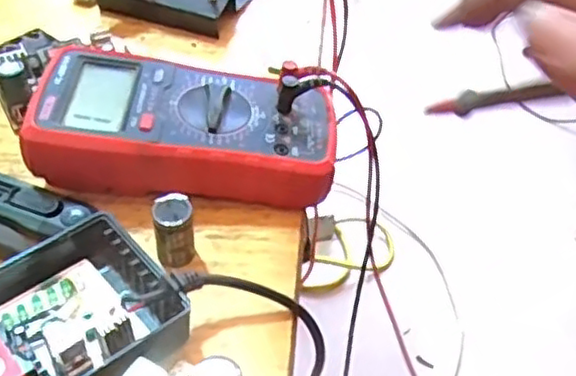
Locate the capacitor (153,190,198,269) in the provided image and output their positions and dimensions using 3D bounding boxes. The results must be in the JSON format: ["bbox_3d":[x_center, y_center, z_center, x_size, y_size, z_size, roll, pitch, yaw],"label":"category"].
[{"bbox_3d":[-0.063,0.024,0.377,0.021,0.038,0.022,-7,47,-10],"label":"capacitor"}]

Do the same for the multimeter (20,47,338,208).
[{"bbox_3d":[-0.061,-0.037,0.424,0.178,0.050,0.092,5,46,1],"label":"multimeter"}]

